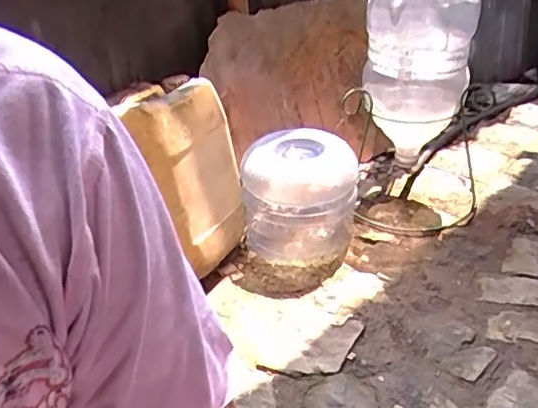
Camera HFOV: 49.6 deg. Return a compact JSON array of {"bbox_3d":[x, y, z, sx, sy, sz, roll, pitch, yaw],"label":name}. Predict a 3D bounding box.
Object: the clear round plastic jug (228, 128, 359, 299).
[{"bbox_3d":[0.052,0.018,1.297,0.286,0.275,0.253,-3,31,7],"label":"clear round plastic jug"}]

